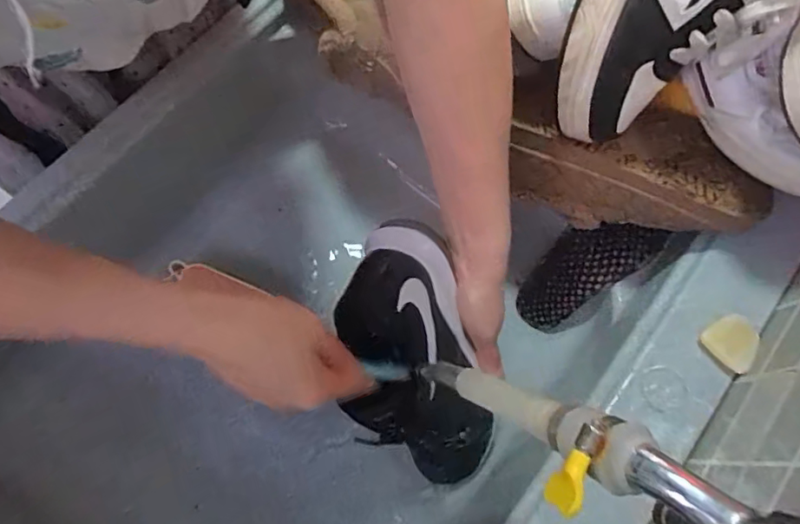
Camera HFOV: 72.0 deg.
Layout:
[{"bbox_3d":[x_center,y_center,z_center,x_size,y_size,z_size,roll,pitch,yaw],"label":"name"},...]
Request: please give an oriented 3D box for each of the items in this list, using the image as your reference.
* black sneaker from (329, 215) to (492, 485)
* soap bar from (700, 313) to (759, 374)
[{"bbox_3d":[0.015,0.106,0.478,0.106,0.080,0.266,-17,116,-6],"label":"black sneaker"},{"bbox_3d":[0.271,0.064,0.444,0.044,0.011,0.039,-35,76,-11],"label":"soap bar"}]

